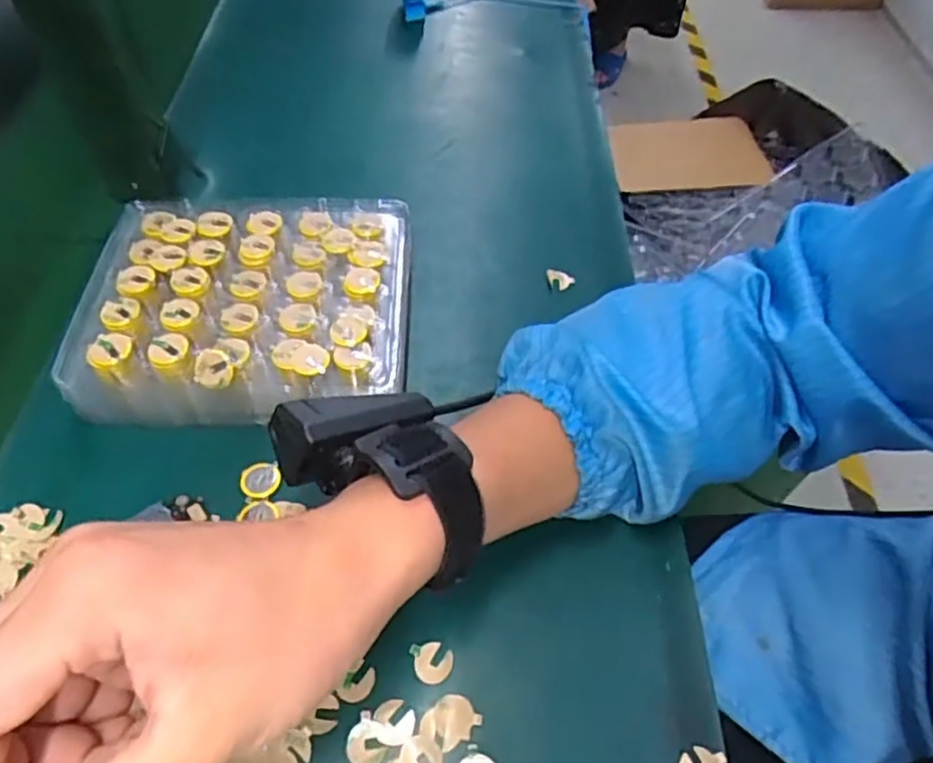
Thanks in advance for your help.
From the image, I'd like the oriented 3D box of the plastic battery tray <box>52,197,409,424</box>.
[{"bbox_3d":[-0.126,-0.045,0.411,0.180,0.052,0.152,2,52,0],"label":"plastic battery tray"}]

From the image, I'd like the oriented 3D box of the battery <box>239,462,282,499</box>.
[{"bbox_3d":[-0.106,0.050,0.353,0.020,0.005,0.019,-13,54,-12],"label":"battery"}]

